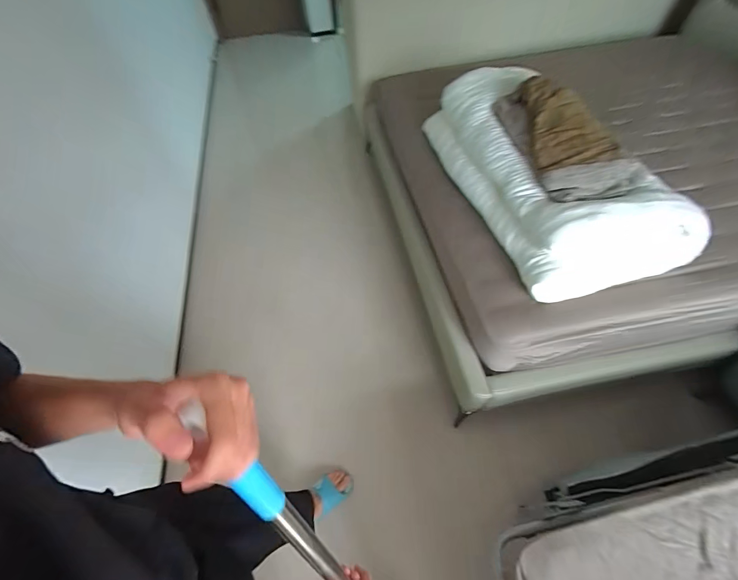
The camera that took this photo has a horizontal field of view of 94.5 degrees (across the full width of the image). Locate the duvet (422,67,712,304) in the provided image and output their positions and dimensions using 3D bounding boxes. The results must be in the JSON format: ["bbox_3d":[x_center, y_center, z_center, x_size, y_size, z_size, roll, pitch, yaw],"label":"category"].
[{"bbox_3d":[0.634,-0.485,1.293,0.536,0.253,1.051,-15,56,-7],"label":"duvet"}]

